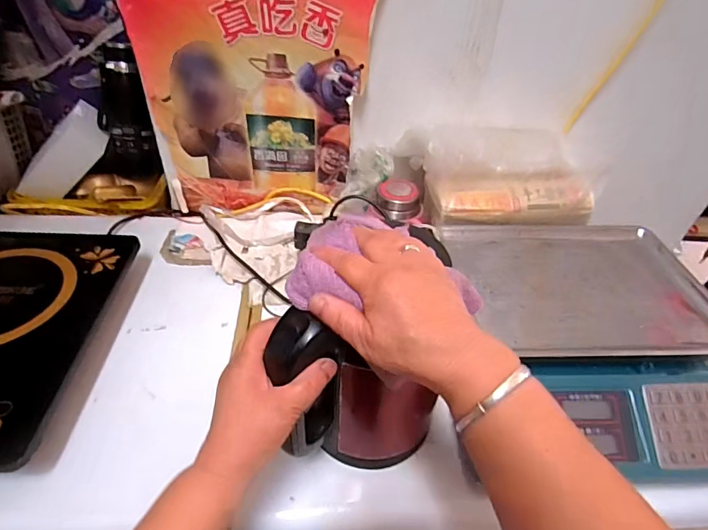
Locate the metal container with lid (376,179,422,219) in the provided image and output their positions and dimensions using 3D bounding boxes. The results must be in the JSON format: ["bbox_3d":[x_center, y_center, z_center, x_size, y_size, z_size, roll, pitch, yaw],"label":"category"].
[{"bbox_3d":[0.076,-0.115,0.739,0.080,0.048,0.062,6,42,1],"label":"metal container with lid"}]

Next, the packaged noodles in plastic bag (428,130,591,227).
[{"bbox_3d":[0.250,-0.144,0.682,0.277,0.093,0.141,-4,43,-10],"label":"packaged noodles in plastic bag"}]

